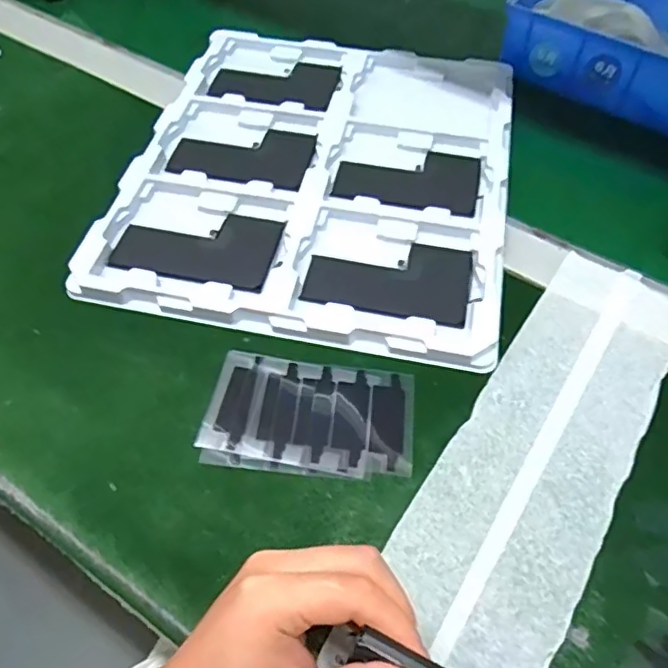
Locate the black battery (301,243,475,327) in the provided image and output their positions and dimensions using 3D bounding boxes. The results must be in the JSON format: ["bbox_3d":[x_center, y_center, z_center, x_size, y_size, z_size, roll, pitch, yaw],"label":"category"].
[{"bbox_3d":[0.037,-0.038,0.390,0.108,0.005,0.066,8,56,6],"label":"black battery"}]

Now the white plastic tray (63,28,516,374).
[{"bbox_3d":[-0.007,-0.131,0.449,0.280,0.017,0.312,10,56,7],"label":"white plastic tray"}]

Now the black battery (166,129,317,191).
[{"bbox_3d":[-0.071,-0.144,0.461,0.111,0.008,0.066,11,57,8],"label":"black battery"}]

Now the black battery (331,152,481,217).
[{"bbox_3d":[0.057,-0.120,0.446,0.108,0.006,0.066,7,56,5],"label":"black battery"}]

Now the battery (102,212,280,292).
[{"bbox_3d":[-0.095,-0.064,0.405,0.110,0.004,0.067,8,56,6],"label":"battery"}]

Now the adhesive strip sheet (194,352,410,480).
[{"bbox_3d":[-0.014,0.047,0.336,0.118,0.006,0.068,5,56,4],"label":"adhesive strip sheet"}]

